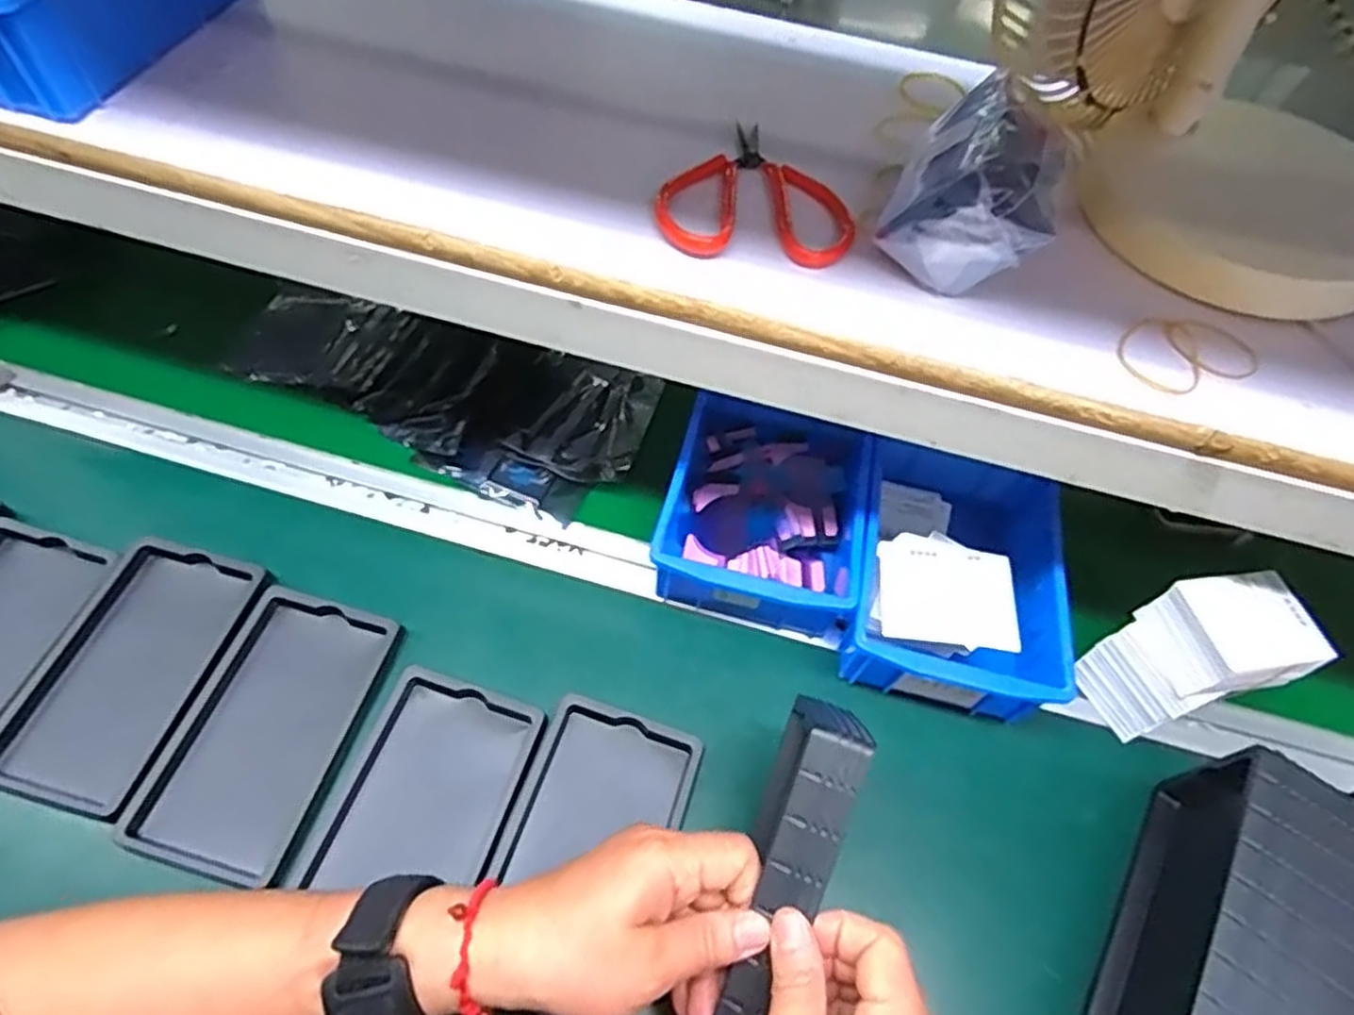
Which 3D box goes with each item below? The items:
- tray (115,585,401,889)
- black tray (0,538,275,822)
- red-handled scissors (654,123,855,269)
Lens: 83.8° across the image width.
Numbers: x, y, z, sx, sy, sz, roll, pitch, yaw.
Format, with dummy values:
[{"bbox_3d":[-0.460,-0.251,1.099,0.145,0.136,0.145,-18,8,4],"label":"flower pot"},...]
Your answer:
[{"bbox_3d":[-0.241,0.130,0.447,0.092,0.015,0.157,15,55,5],"label":"tray"},{"bbox_3d":[-0.331,0.098,0.459,0.098,0.016,0.157,15,55,5],"label":"black tray"},{"bbox_3d":[0.043,-0.169,0.406,0.102,0.011,0.107,9,55,1],"label":"red-handled scissors"}]

